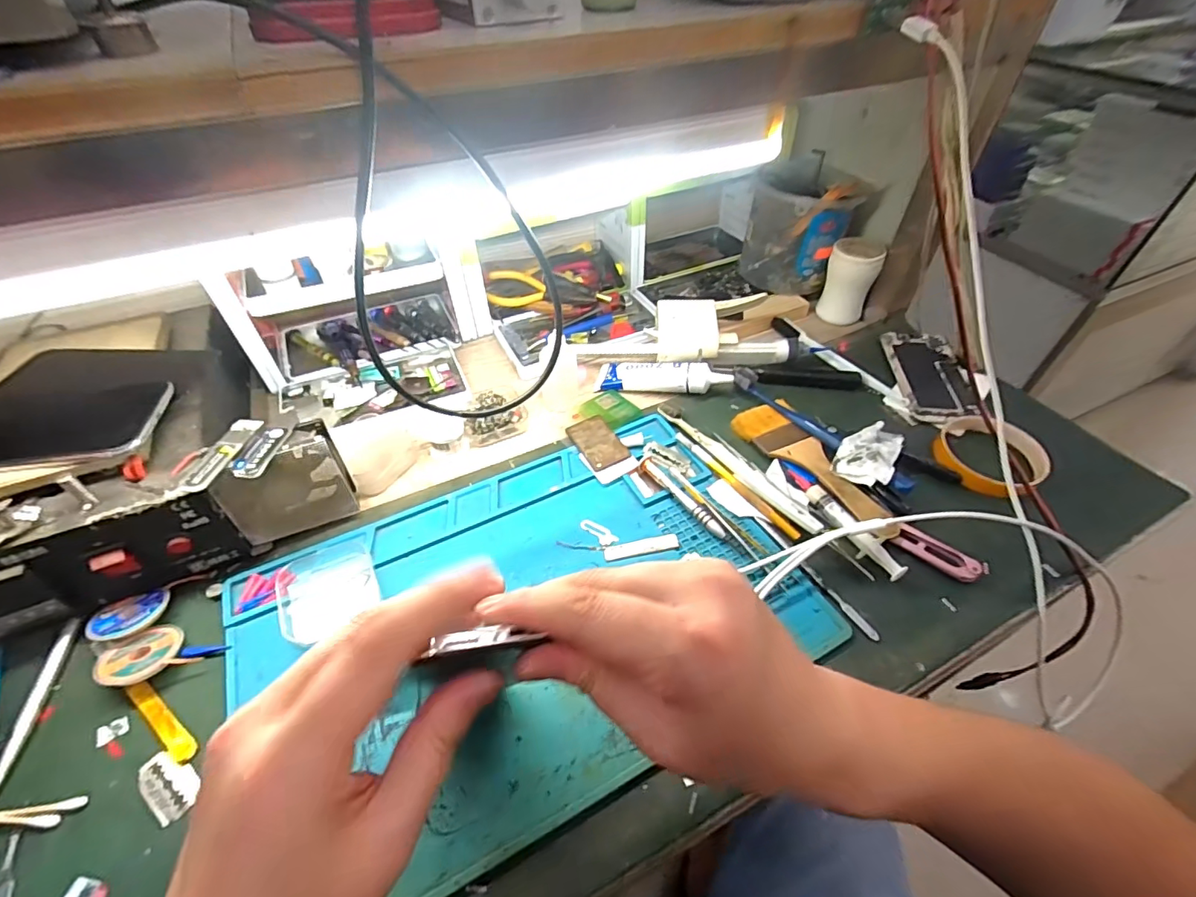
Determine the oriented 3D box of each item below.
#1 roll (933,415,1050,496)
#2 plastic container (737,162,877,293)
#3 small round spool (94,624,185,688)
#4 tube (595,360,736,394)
[{"bbox_3d":[0.334,0.004,0.440,0.091,0.024,0.081,-29,53,-24],"label":"roll"},{"bbox_3d":[0.238,-0.257,0.614,0.114,0.129,0.114,23,51,20],"label":"plastic container"},{"bbox_3d":[-0.302,0.136,0.339,0.044,0.009,0.038,-11,36,-28],"label":"small round spool"},{"bbox_3d":[0.066,-0.077,0.522,0.133,0.026,0.040,8,48,8],"label":"tube"}]

